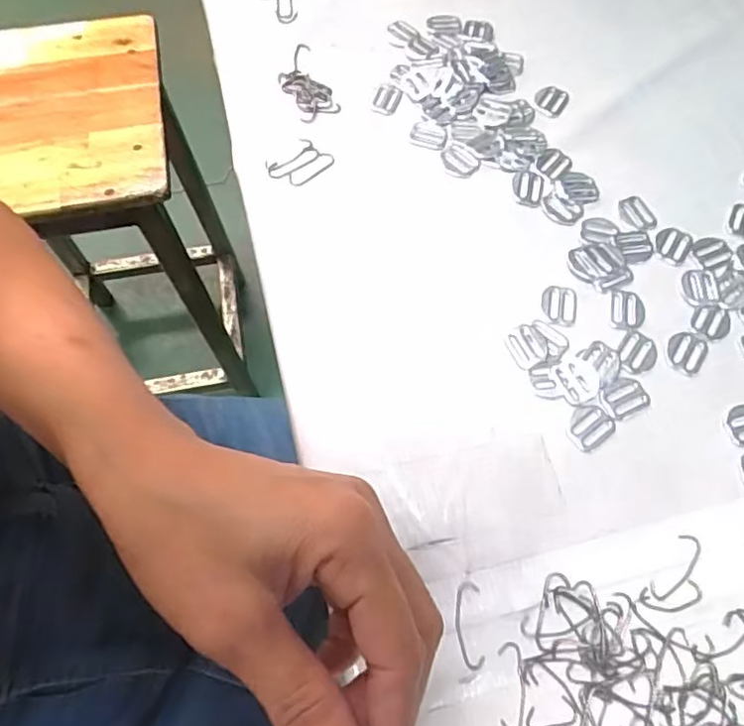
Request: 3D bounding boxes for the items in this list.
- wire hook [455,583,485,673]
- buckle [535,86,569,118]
[{"bbox_3d":[0.050,0.135,0.301,0.013,0.004,0.041,0,66,-3],"label":"wire hook"},{"bbox_3d":[0.137,-0.201,0.451,0.024,0.004,0.028,31,68,11],"label":"buckle"}]

